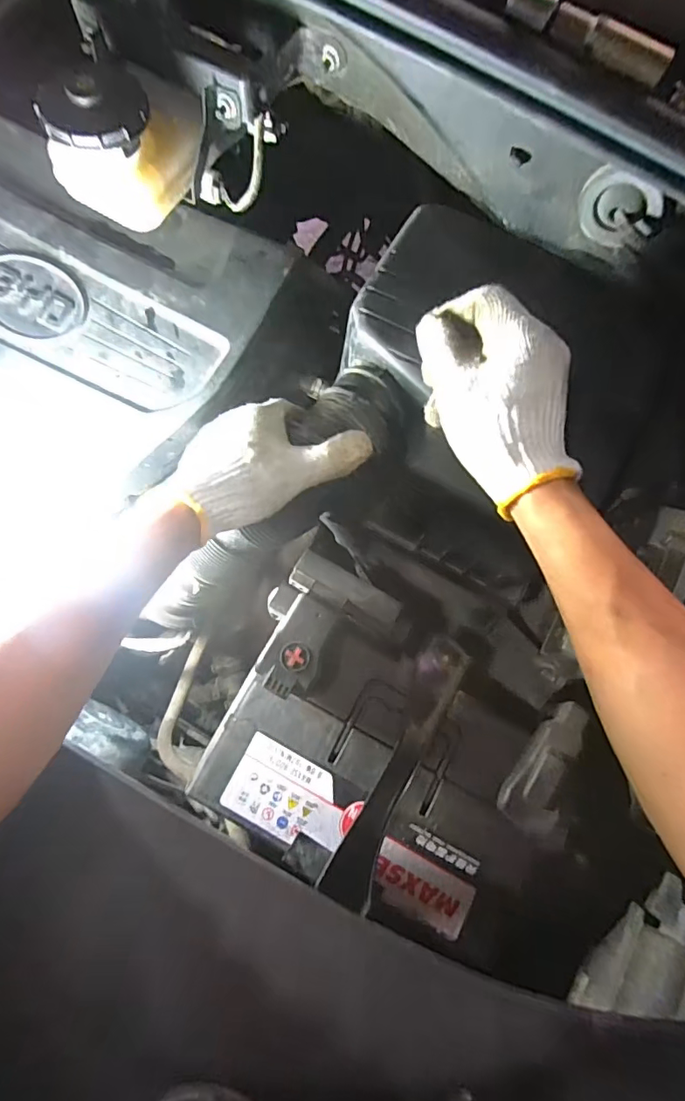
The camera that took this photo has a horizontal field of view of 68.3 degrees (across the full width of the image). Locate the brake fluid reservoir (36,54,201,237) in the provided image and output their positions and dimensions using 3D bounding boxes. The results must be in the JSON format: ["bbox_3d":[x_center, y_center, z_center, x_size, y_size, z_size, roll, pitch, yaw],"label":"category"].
[{"bbox_3d":[-0.156,-0.293,0.365,0.113,0.078,0.061,-23,75,-8],"label":"brake fluid reservoir"}]

